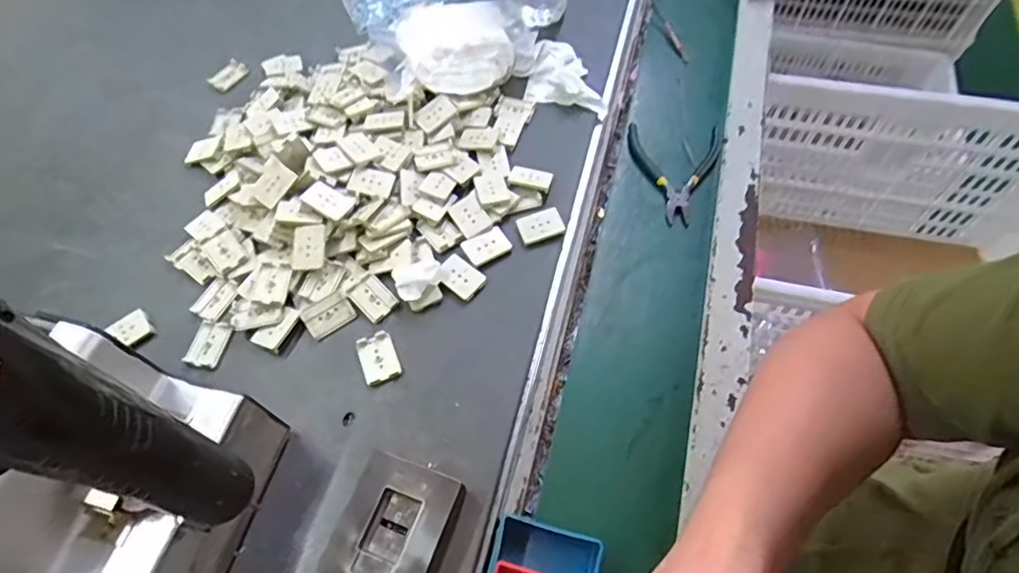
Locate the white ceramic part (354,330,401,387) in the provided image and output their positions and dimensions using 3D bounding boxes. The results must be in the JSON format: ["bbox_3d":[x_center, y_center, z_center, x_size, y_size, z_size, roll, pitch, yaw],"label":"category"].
[{"bbox_3d":[-0.102,0.056,0.448,0.028,0.005,0.042,-20,61,-10],"label":"white ceramic part"}]

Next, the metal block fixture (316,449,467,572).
[{"bbox_3d":[-0.073,0.158,0.376,0.067,0.029,0.079,17,62,11],"label":"metal block fixture"}]

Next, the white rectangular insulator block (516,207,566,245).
[{"bbox_3d":[0.027,-0.053,0.499,0.038,0.007,0.029,-18,61,-8],"label":"white rectangular insulator block"}]

